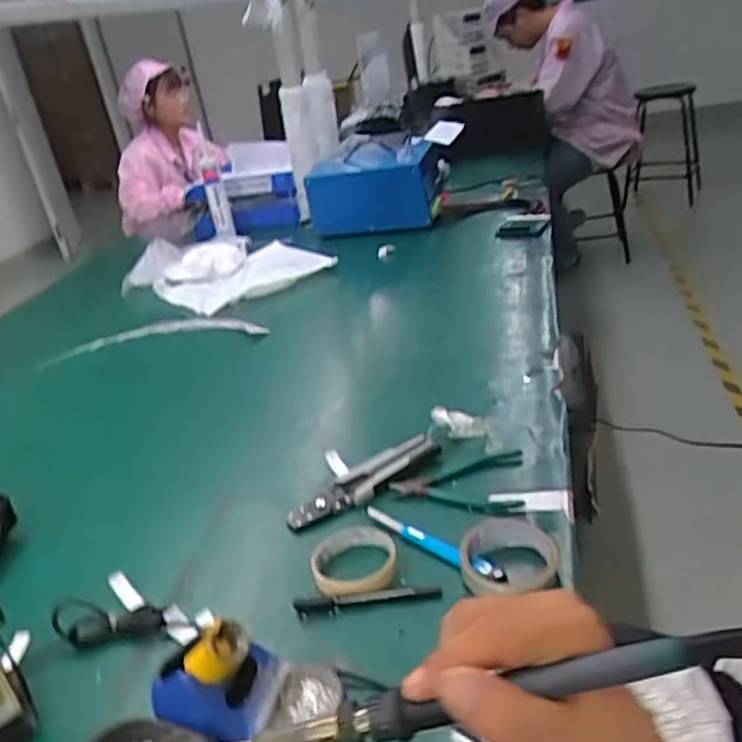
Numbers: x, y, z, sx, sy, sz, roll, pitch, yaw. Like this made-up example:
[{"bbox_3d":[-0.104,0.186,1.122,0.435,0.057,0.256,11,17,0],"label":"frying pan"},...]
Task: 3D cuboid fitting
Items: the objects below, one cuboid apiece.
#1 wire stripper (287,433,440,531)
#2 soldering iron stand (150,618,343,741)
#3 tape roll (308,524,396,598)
[{"bbox_3d":[-0.006,0.124,0.830,0.201,0.014,0.055,-24,30,-24],"label":"wire stripper"},{"bbox_3d":[-0.099,0.241,0.561,0.148,0.078,0.085,-2,28,19],"label":"soldering iron stand"},{"bbox_3d":[-0.017,0.188,0.713,0.085,0.016,0.085,-9,27,4],"label":"tape roll"}]

